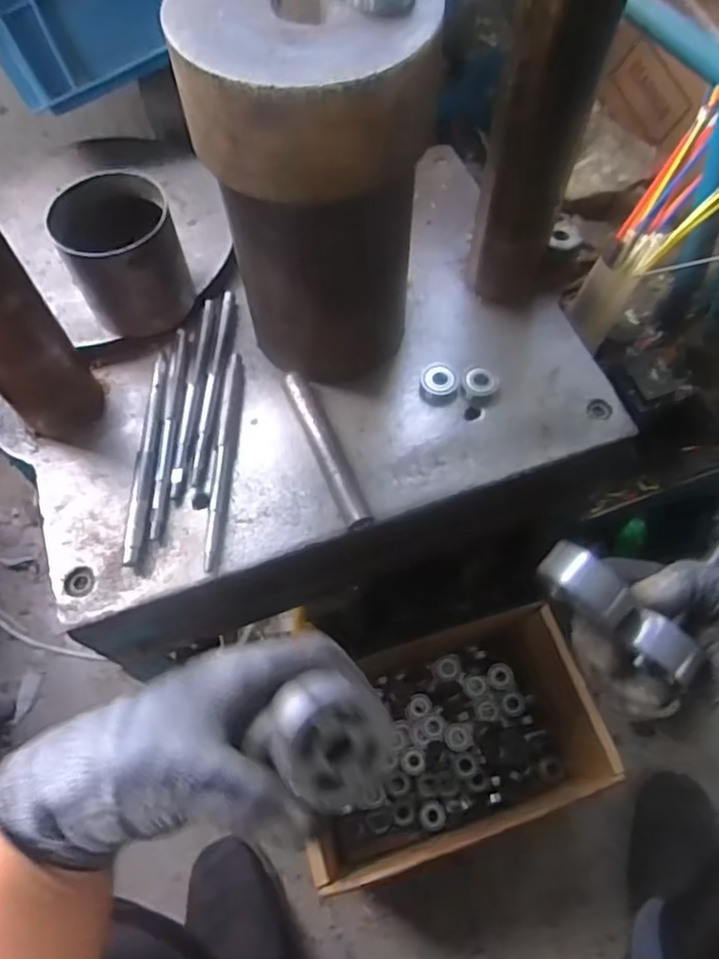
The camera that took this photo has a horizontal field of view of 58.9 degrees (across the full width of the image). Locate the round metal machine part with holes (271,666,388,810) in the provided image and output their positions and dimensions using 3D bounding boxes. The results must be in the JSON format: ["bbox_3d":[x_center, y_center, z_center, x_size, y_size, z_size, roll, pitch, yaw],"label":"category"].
[{"bbox_3d":[-0.016,0.117,0.288,0.044,0.032,0.053,-31,103,-20],"label":"round metal machine part with holes"}]

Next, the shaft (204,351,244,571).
[{"bbox_3d":[-0.106,-0.019,0.495,0.010,0.014,0.184,1,63,1],"label":"shaft"}]

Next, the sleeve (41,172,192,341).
[{"bbox_3d":[-0.183,-0.172,0.510,0.091,0.104,0.083,-30,66,-14],"label":"sleeve"}]

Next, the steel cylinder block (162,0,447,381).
[{"bbox_3d":[-0.027,-0.188,0.447,0.141,0.259,0.137,16,64,9],"label":"steel cylinder block"}]

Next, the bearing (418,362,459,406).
[{"bbox_3d":[0.065,-0.078,0.522,0.030,0.016,0.033,-6,63,-2],"label":"bearing"}]

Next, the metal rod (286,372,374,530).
[{"bbox_3d":[-0.025,-0.023,0.488,0.020,0.021,0.137,-21,64,-10],"label":"metal rod"}]

